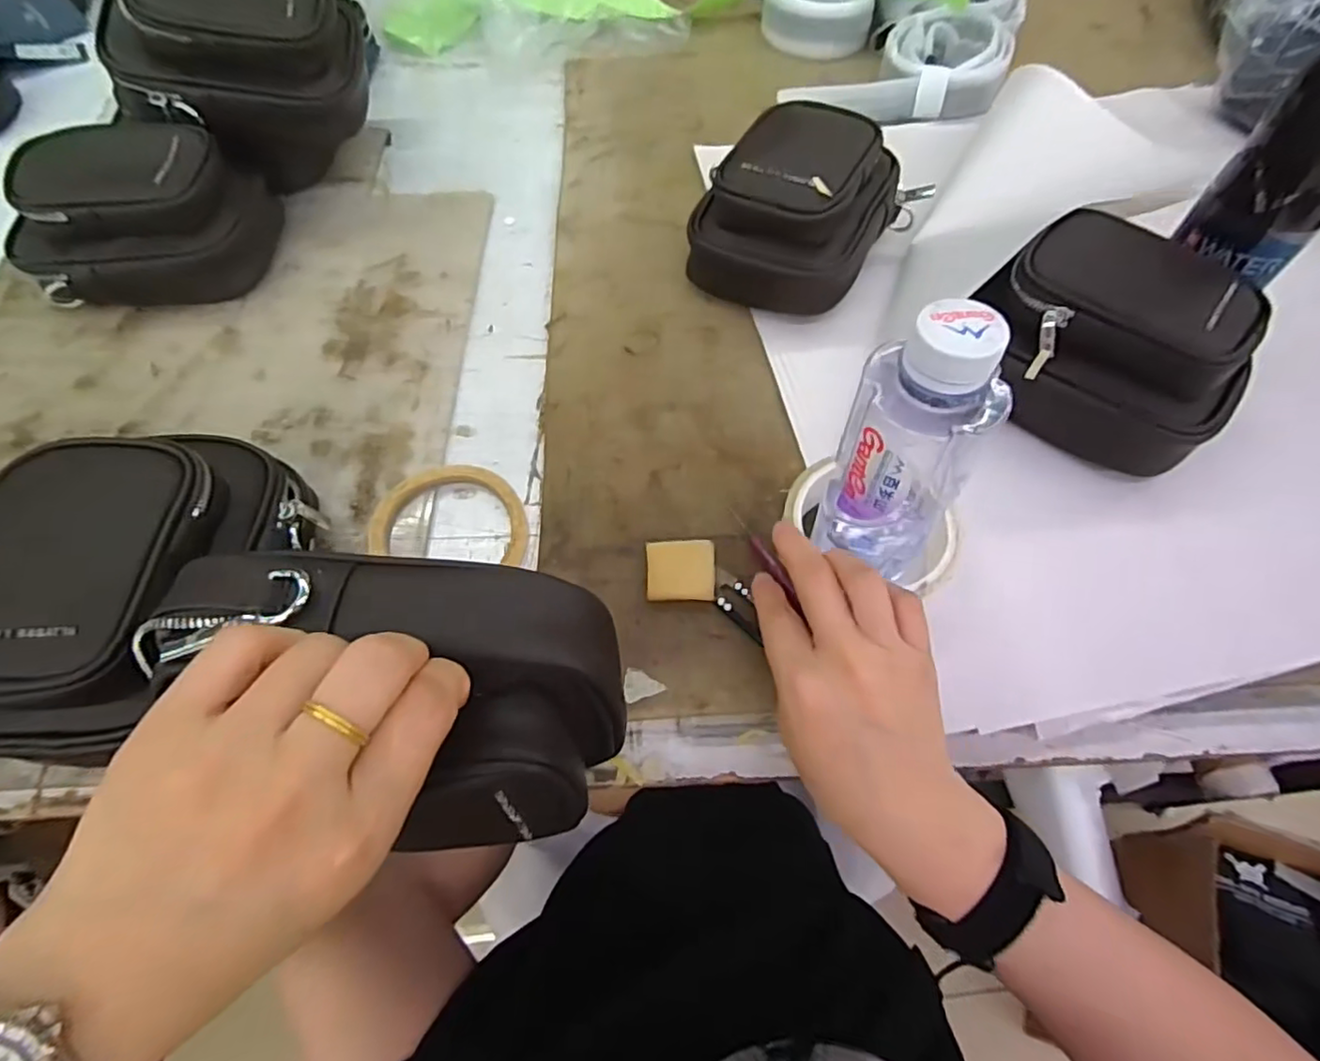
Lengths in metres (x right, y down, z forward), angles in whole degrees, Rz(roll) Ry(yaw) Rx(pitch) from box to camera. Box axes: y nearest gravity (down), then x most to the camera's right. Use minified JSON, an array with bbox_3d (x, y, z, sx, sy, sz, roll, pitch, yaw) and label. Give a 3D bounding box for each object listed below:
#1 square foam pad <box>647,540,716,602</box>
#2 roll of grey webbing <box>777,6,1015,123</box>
[{"bbox_3d":[0.012,0.023,0.357,0.039,0.006,0.036,2,62,1],"label":"square foam pad"},{"bbox_3d":[0.233,-0.459,0.611,0.202,0.058,0.124,14,62,8],"label":"roll of grey webbing"}]

